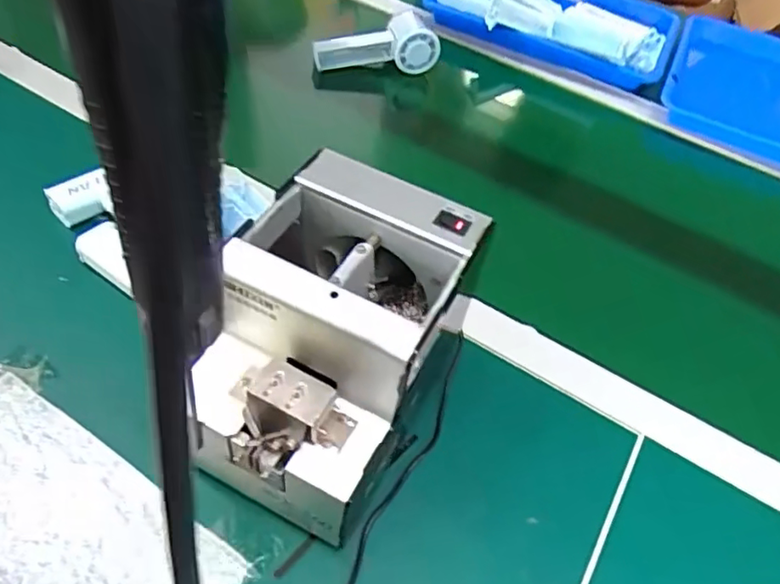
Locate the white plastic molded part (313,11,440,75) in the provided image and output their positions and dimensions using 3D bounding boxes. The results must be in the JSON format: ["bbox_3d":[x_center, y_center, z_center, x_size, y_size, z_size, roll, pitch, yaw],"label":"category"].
[{"bbox_3d":[-0.018,-0.299,0.755,0.154,0.070,0.040,-2,48,11],"label":"white plastic molded part"}]

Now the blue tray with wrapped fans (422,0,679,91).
[{"bbox_3d":[0.238,-0.405,0.866,0.330,0.064,0.294,25,50,12],"label":"blue tray with wrapped fans"}]

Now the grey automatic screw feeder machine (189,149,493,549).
[{"bbox_3d":[-0.039,0.034,0.389,0.131,0.153,0.176,24,50,11],"label":"grey automatic screw feeder machine"}]

